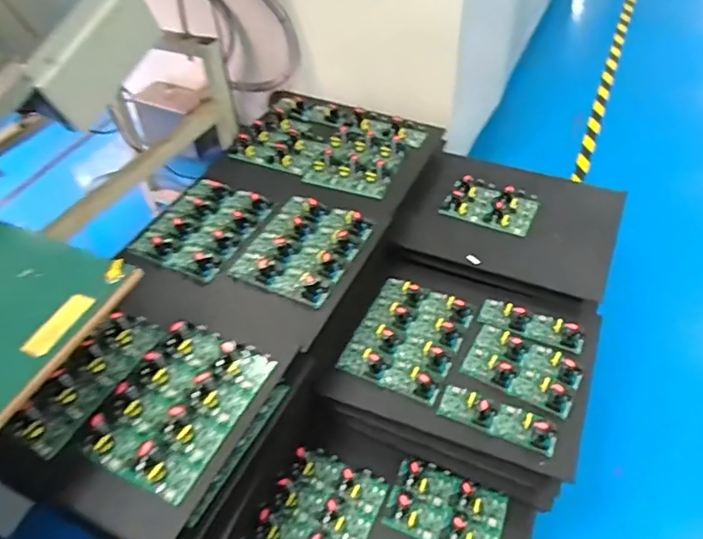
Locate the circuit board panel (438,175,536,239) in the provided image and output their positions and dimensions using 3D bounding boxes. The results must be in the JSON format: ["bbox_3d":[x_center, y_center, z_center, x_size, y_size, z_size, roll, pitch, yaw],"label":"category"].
[{"bbox_3d":[0.361,-0.168,1.407,0.215,0.038,0.149,22,51,23],"label":"circuit board panel"}]

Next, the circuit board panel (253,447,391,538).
[{"bbox_3d":[-0.073,0.503,1.078,0.201,0.057,0.295,18,50,20],"label":"circuit board panel"}]

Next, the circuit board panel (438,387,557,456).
[{"bbox_3d":[0.283,0.287,1.059,0.224,0.042,0.077,18,50,20],"label":"circuit board panel"}]

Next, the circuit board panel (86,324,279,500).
[{"bbox_3d":[-0.289,0.216,0.932,0.197,0.043,0.281,19,50,21],"label":"circuit board panel"}]

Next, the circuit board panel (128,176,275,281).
[{"bbox_3d":[-0.339,-0.102,1.251,0.208,0.029,0.278,17,50,19],"label":"circuit board panel"}]

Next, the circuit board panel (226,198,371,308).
[{"bbox_3d":[-0.105,-0.055,1.198,0.221,0.036,0.275,18,50,20],"label":"circuit board panel"}]

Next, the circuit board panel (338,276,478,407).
[{"bbox_3d":[0.123,0.143,1.209,0.222,0.041,0.272,19,50,20],"label":"circuit board panel"}]

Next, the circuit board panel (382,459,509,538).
[{"bbox_3d":[0.188,0.471,1.091,0.224,0.040,0.146,17,53,18],"label":"circuit board panel"}]

